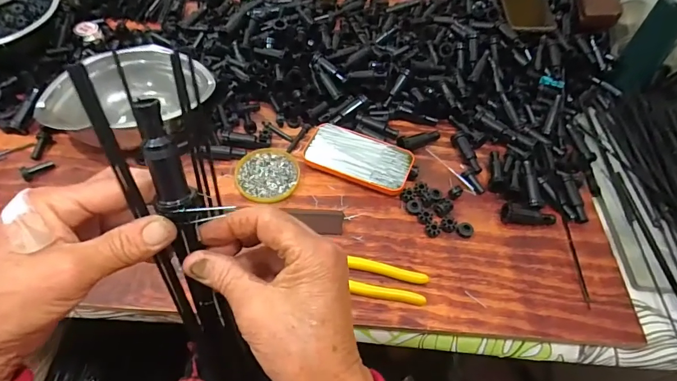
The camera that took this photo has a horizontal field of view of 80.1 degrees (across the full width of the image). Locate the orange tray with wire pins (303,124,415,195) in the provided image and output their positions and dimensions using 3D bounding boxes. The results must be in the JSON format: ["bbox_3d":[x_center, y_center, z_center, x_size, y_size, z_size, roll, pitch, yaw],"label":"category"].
[{"bbox_3d":[0.027,-0.045,0.558,0.145,0.018,0.081,19,55,9],"label":"orange tray with wire pins"}]

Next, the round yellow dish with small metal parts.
[{"bbox_3d":[-0.095,-0.022,0.541,0.082,0.005,0.086,2,54,-3],"label":"round yellow dish with small metal parts"}]

